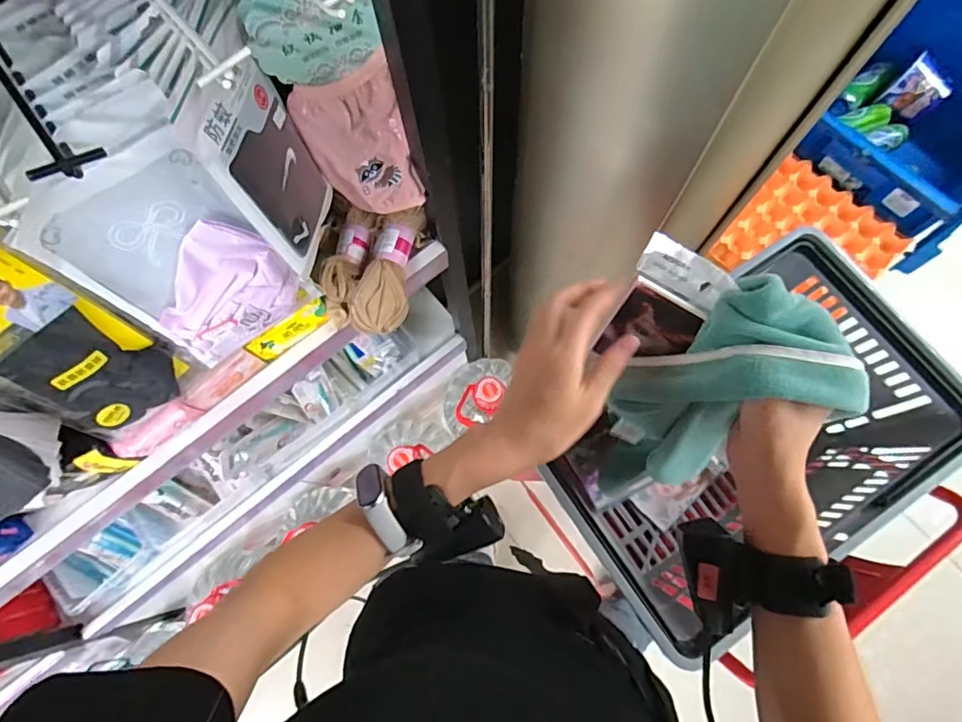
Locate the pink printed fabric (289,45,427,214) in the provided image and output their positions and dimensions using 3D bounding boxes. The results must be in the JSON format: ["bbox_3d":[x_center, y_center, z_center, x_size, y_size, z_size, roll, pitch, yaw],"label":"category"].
[{"bbox_3d":[-0.119,-0.216,0.549,0.096,0.166,0.027,-27,59,-6],"label":"pink printed fabric"}]

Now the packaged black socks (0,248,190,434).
[{"bbox_3d":[-0.357,-0.006,0.456,0.106,0.239,0.021,-41,66,-16],"label":"packaged black socks"}]

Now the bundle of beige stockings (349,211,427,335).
[{"bbox_3d":[-0.118,-0.113,0.665,0.064,0.037,0.157,10,75,4],"label":"bundle of beige stockings"}]

